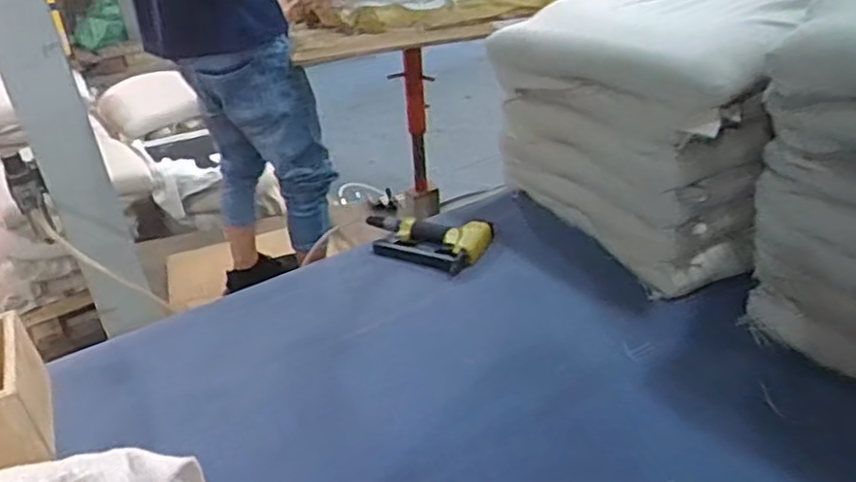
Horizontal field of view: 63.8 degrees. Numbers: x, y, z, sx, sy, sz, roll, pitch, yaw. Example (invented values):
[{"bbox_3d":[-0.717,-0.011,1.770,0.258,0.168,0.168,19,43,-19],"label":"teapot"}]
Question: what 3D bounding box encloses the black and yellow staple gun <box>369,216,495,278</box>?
[{"bbox_3d":[-0.015,-0.003,1.304,0.260,0.043,0.129,8,35,16],"label":"black and yellow staple gun"}]

